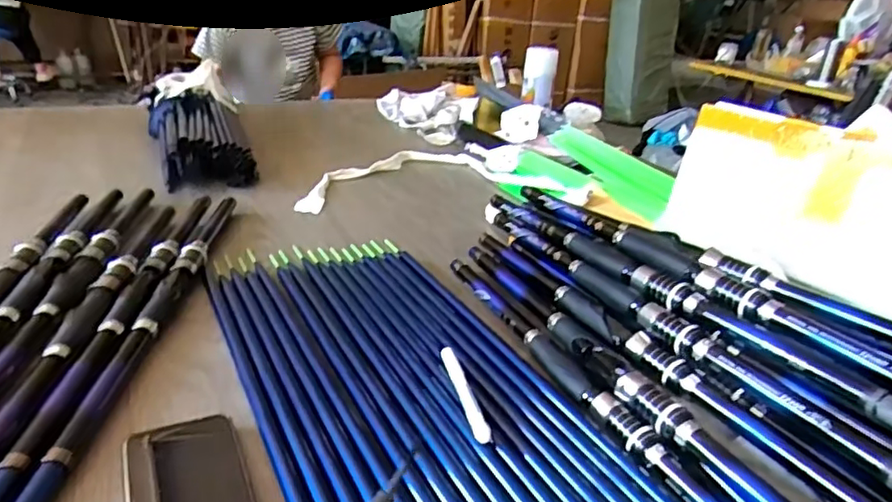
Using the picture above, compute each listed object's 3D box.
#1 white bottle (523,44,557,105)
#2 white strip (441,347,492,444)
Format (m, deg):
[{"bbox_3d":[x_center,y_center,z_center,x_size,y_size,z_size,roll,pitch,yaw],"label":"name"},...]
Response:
[{"bbox_3d":[0.196,-0.371,1.322,0.063,0.107,0.066,7,24,3],"label":"white bottle"},{"bbox_3d":[0.015,0.118,0.533,0.013,0.013,0.125,-1,25,-15],"label":"white strip"}]

